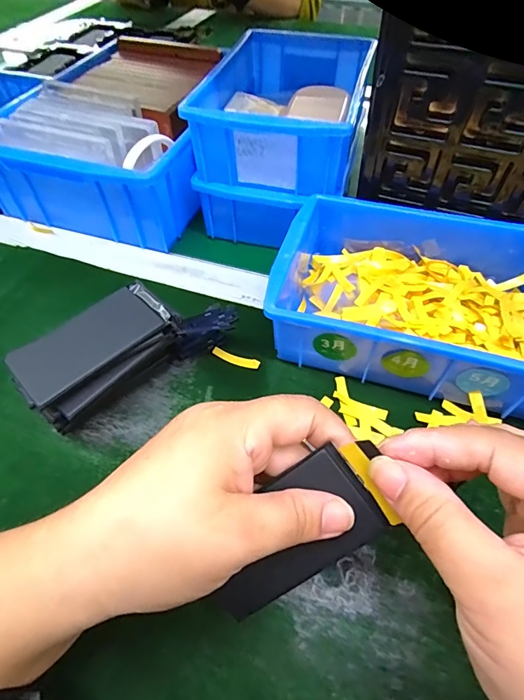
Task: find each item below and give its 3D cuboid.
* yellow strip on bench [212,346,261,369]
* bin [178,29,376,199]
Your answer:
[{"bbox_3d":[-0.020,0.007,0.307,0.037,0.005,0.006,19,56,14],"label":"yellow strip on bench"},{"bbox_3d":[0.024,-0.215,0.377,0.125,0.081,0.197,12,54,10],"label":"bin"}]

